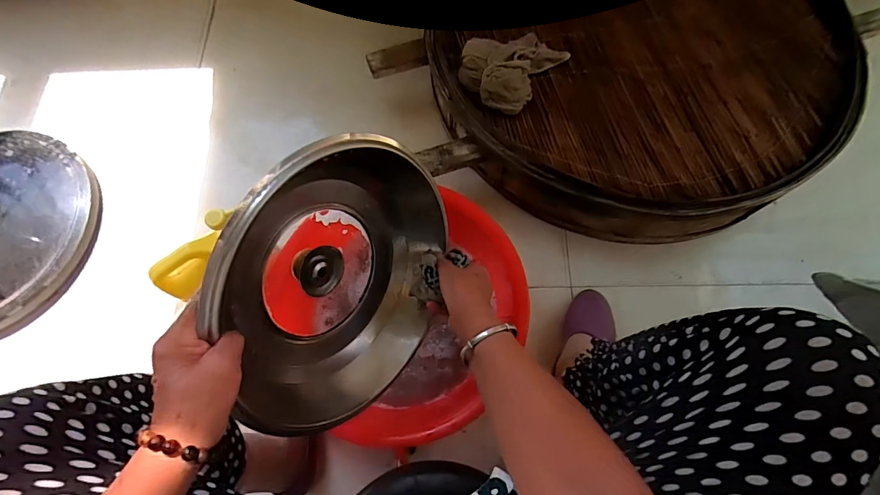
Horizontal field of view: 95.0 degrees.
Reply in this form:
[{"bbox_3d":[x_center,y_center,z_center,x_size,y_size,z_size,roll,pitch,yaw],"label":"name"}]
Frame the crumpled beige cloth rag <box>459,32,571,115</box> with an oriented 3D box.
[{"bbox_3d":[0.123,-0.331,0.706,0.141,0.062,0.165,39,77,13],"label":"crumpled beige cloth rag"}]

